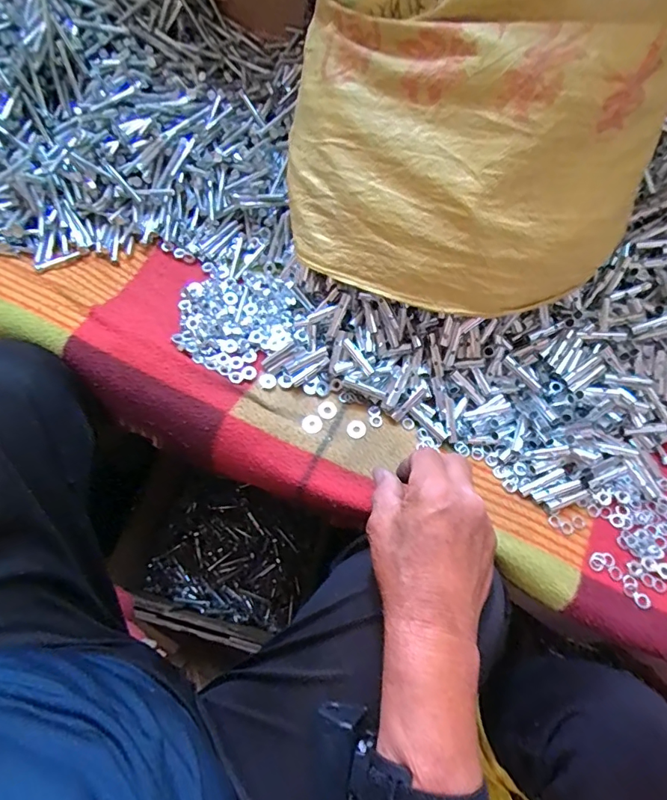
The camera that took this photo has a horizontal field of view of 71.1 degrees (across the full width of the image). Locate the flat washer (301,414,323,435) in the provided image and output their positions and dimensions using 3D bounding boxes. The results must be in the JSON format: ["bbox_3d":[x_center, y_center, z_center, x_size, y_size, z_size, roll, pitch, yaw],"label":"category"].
[{"bbox_3d":[-0.021,0.024,0.459,0.019,0.004,0.019,2,68,-4],"label":"flat washer"}]

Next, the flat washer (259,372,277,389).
[{"bbox_3d":[-0.067,-0.019,0.477,0.016,0.004,0.017,2,76,-9],"label":"flat washer"}]

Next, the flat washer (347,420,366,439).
[{"bbox_3d":[0.023,0.029,0.459,0.019,0.004,0.018,-9,69,-8],"label":"flat washer"}]

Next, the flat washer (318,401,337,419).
[{"bbox_3d":[-0.006,0.010,0.468,0.018,0.004,0.018,2,68,-4],"label":"flat washer"}]

